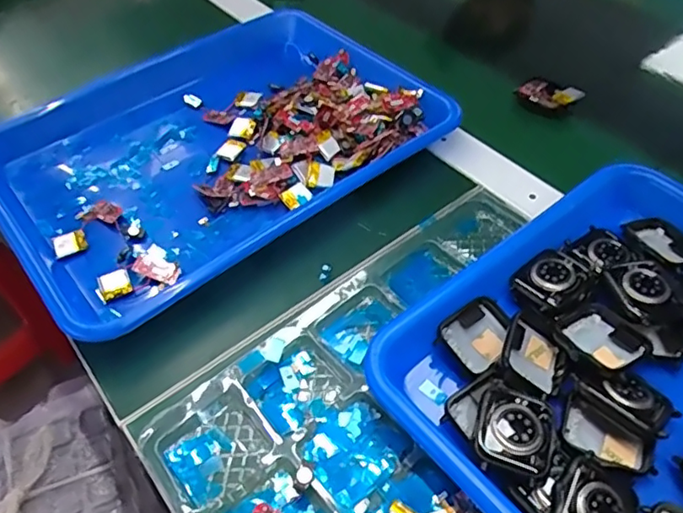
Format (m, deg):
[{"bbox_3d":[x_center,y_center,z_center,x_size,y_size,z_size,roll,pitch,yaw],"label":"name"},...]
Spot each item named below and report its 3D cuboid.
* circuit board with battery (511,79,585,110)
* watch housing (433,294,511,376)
[{"bbox_3d":[0.174,-0.137,0.476,0.053,0.010,0.032,17,52,15],"label":"circuit board with battery"},{"bbox_3d":[0.078,0.042,0.316,0.044,0.011,0.033,-30,75,-34],"label":"watch housing"}]

